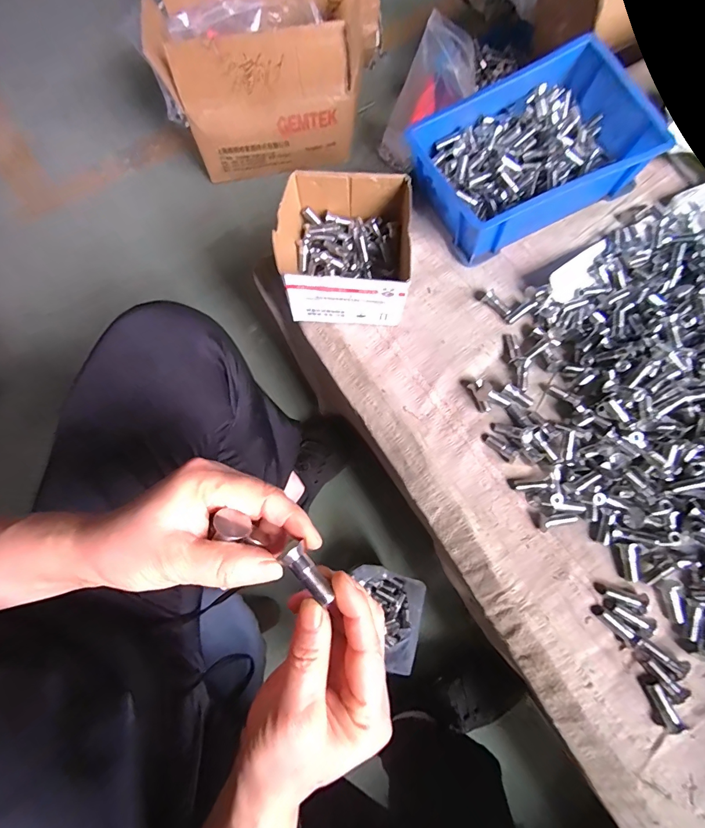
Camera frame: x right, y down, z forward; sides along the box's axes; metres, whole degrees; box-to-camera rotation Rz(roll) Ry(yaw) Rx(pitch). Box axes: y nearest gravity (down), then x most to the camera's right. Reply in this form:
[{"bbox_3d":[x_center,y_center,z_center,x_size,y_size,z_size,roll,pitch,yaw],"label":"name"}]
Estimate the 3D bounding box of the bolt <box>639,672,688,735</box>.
[{"bbox_3d":[0.265,0.248,0.343,0.013,0.012,0.042,-17,55,-3],"label":"bolt"}]

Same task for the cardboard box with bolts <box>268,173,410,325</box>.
[{"bbox_3d":[-0.009,-0.186,0.462,0.135,0.085,0.145,4,72,4],"label":"cardboard box with bolts"}]

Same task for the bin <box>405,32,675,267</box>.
[{"bbox_3d":[0.215,-0.312,0.490,0.250,0.091,0.169,-23,72,-5],"label":"bin"}]

